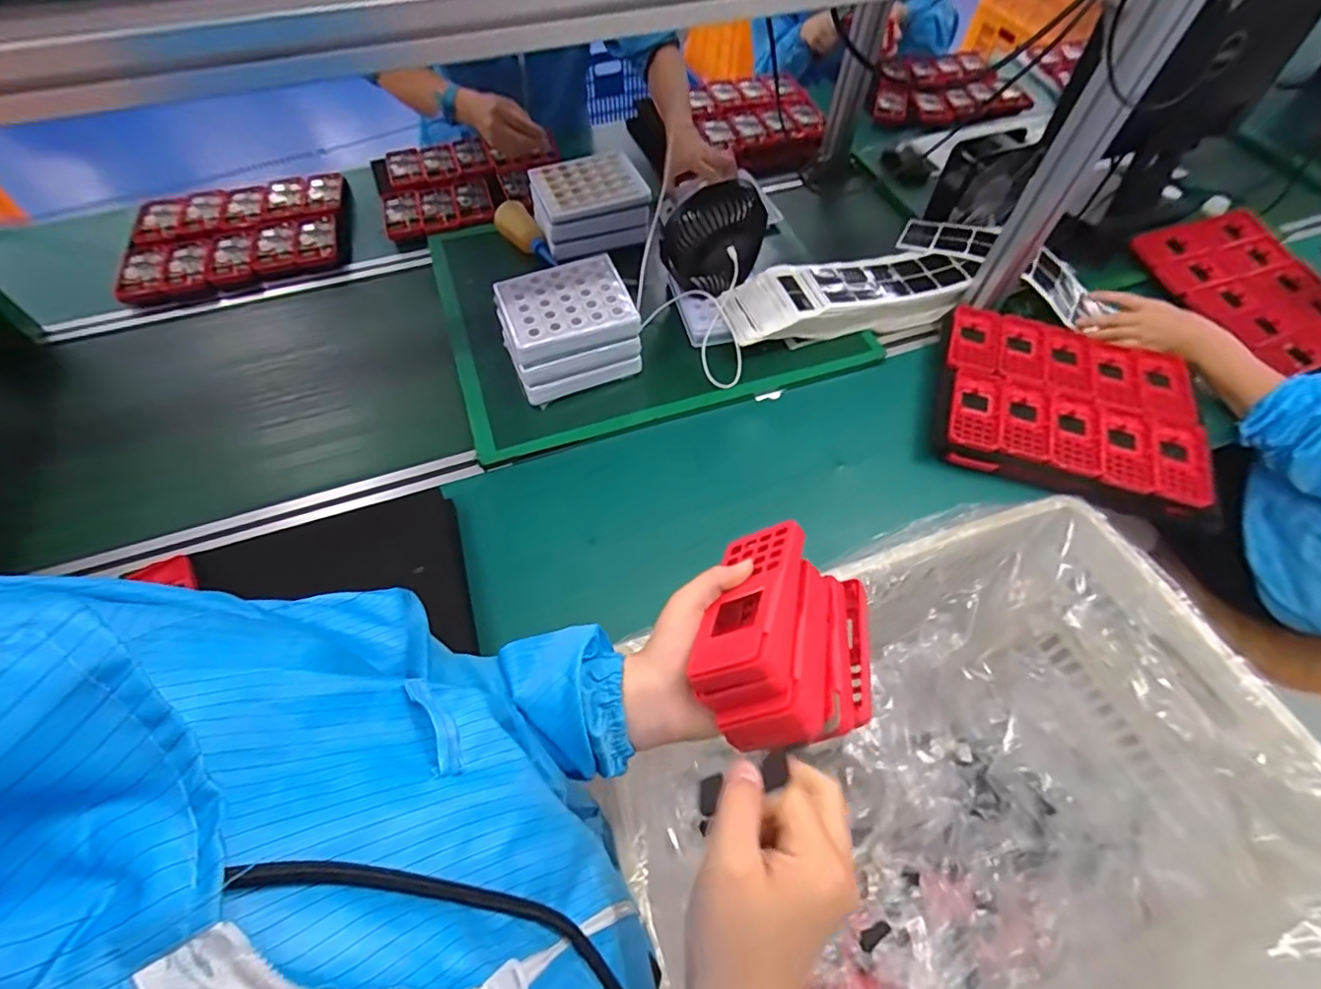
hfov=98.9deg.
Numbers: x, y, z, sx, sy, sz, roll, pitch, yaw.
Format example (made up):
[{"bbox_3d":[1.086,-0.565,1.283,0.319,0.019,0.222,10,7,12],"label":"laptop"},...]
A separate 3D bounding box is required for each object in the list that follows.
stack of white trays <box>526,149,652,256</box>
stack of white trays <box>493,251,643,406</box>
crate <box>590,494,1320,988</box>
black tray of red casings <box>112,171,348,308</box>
[{"bbox_3d":[-0.115,-0.474,0.927,0.177,0.089,0.137,-14,60,-10],"label":"stack of white trays"},{"bbox_3d":[-0.126,-0.223,0.775,0.169,0.113,0.128,-21,62,-14],"label":"stack of white trays"},{"bbox_3d":[0.306,0.326,0.647,0.620,0.348,0.470,-19,61,-12],"label":"crate"},{"bbox_3d":[-0.695,-0.429,0.944,0.351,0.038,0.244,-22,62,-14],"label":"black tray of red casings"}]

